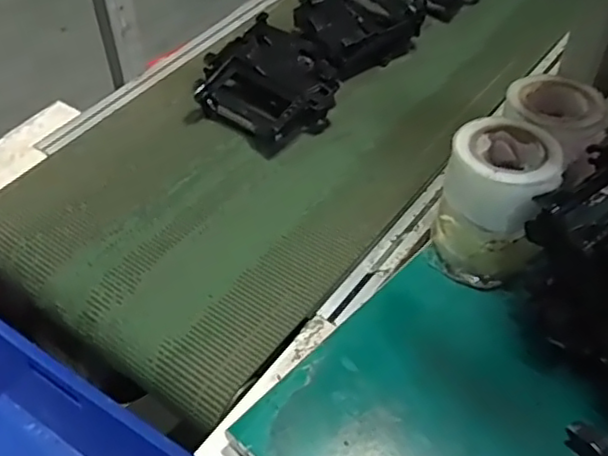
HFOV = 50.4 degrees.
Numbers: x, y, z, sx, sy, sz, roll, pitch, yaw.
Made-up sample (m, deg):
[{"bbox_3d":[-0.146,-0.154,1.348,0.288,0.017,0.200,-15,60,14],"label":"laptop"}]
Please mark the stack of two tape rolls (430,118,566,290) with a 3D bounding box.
[{"bbox_3d":[0.218,-0.032,0.746,0.116,0.142,0.120,12,47,12],"label":"stack of two tape rolls"}]

